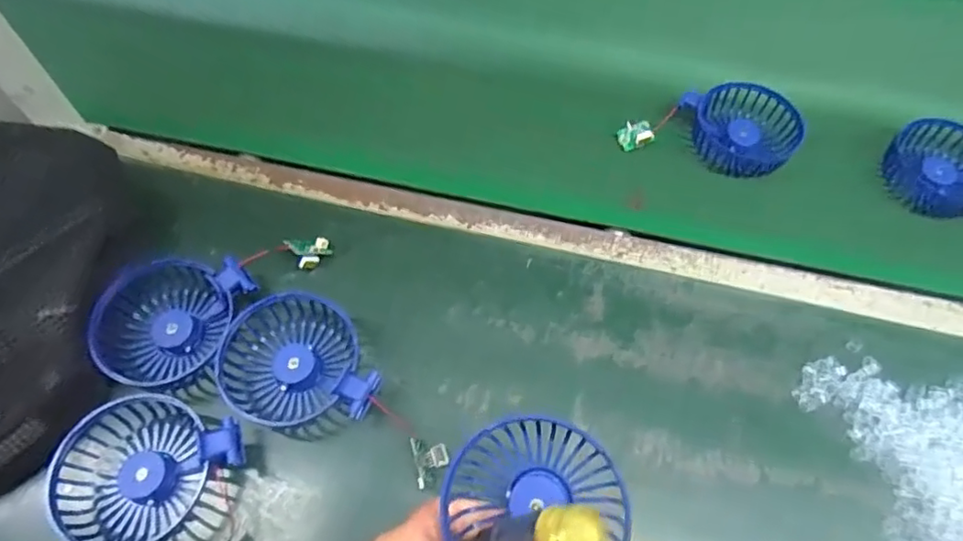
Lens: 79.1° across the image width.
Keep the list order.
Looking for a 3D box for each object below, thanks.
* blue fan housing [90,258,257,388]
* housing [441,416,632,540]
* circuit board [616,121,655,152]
[{"bbox_3d":[-0.210,0.036,0.403,0.088,0.035,0.089,1,63,-1],"label":"blue fan housing"},{"bbox_3d":[0.028,0.120,0.285,0.089,0.038,0.091,1,63,-1],"label":"housing"},{"bbox_3d":[0.137,-0.120,0.518,0.030,0.011,0.024,-12,64,-7],"label":"circuit board"}]

